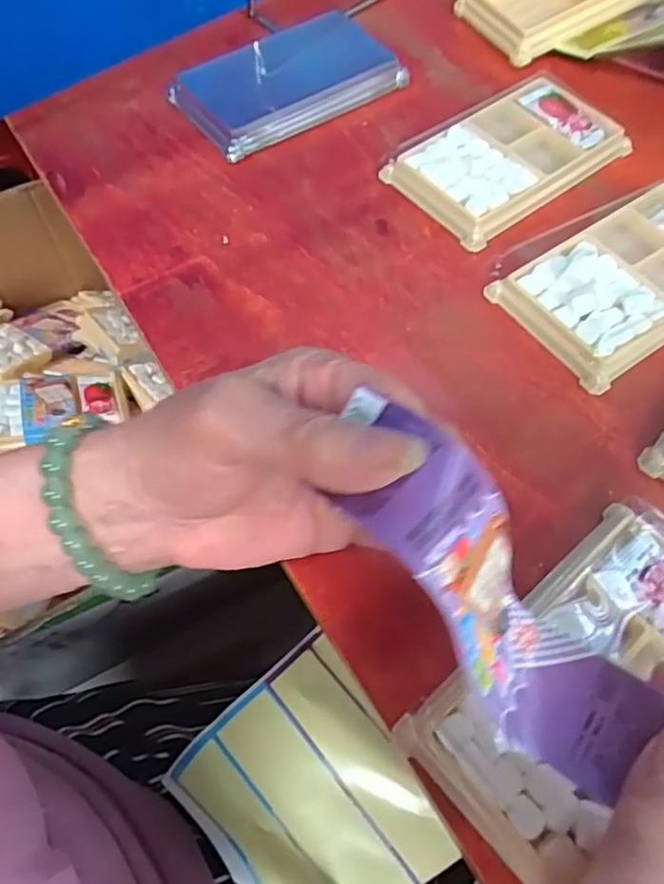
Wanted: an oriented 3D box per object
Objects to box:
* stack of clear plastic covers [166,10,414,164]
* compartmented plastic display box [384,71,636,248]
[{"bbox_3d":[-0.029,-0.239,0.416,0.141,0.016,0.082,-30,66,-16],"label":"stack of clear plastic covers"},{"bbox_3d":[0.105,-0.174,0.380,0.134,0.011,0.077,-37,68,-18],"label":"compartmented plastic display box"}]

